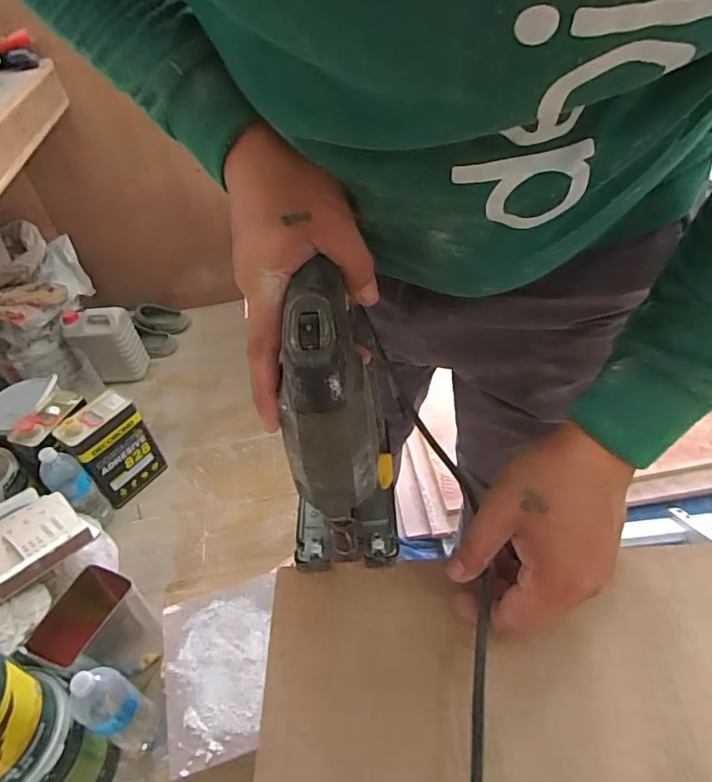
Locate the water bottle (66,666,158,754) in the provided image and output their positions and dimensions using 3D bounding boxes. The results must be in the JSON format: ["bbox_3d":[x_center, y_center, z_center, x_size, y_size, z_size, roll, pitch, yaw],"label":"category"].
[{"bbox_3d":[-0.385,0.519,0.860,0.066,0.239,0.080,18,49,23],"label":"water bottle"}]

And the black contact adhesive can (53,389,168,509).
[{"bbox_3d":[-0.586,0.144,1.281,0.098,0.247,0.164,26,53,29],"label":"black contact adhesive can"}]

